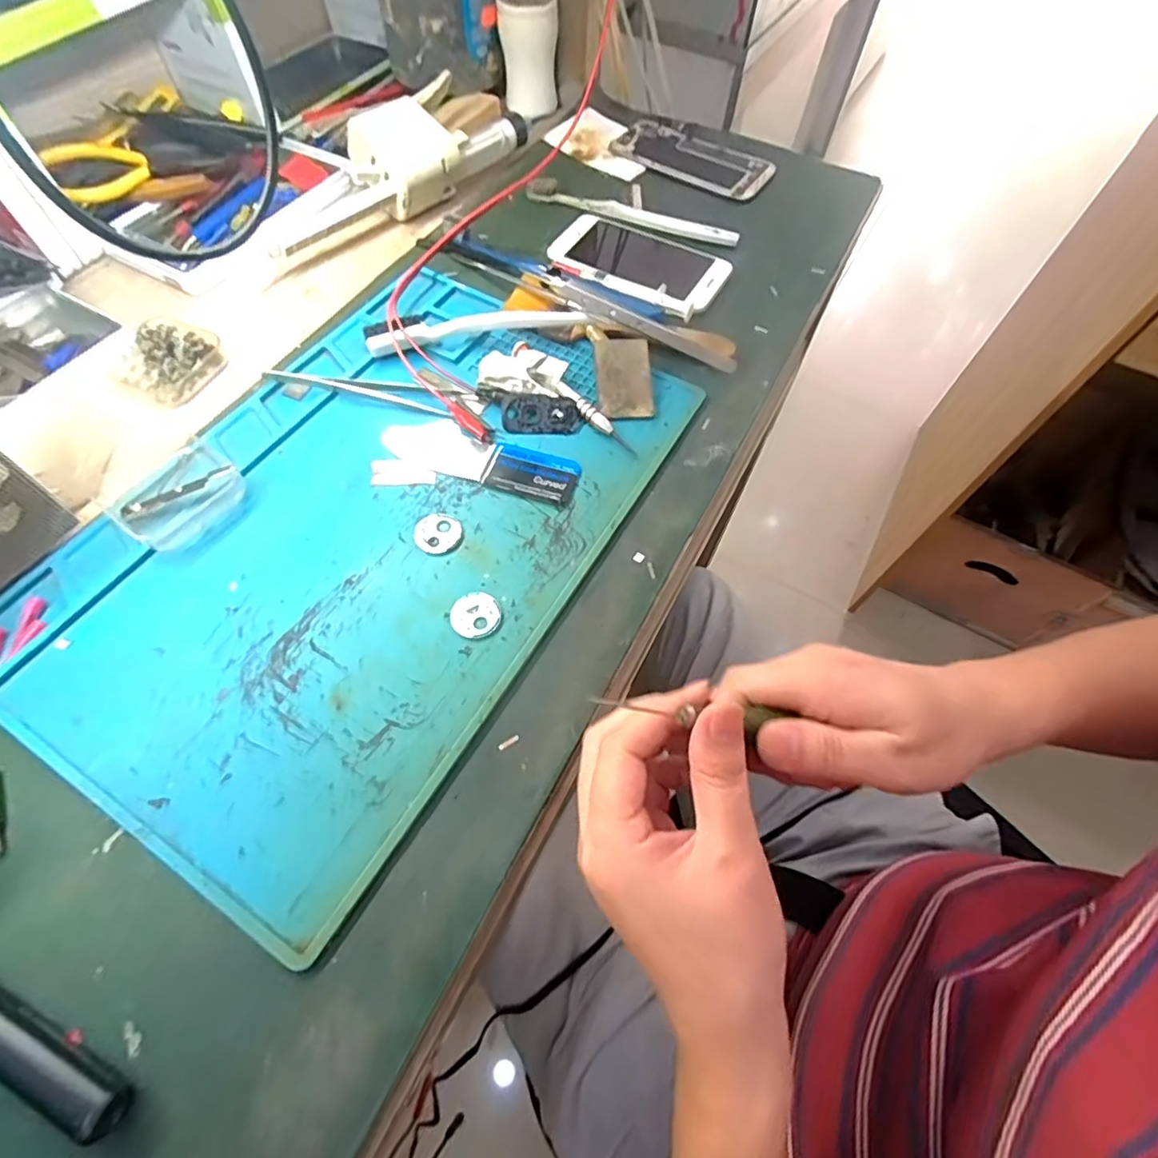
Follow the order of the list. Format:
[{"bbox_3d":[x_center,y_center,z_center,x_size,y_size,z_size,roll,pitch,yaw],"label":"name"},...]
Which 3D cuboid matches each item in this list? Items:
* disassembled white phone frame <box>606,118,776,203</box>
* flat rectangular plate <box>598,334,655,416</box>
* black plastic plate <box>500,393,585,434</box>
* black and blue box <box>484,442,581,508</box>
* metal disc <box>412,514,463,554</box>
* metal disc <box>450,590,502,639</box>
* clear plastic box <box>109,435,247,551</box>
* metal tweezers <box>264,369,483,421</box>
[{"bbox_3d":[0.110,-0.395,0.541,0.149,0.011,0.080,33,65,15],"label":"disassembled white phone frame"},{"bbox_3d":[0.031,-0.136,0.386,0.036,0.004,0.068,0,70,-7],"label":"flat rectangular plate"},{"bbox_3d":[-0.023,-0.105,0.367,0.051,0.008,0.026,-2,61,-4],"label":"black plastic plate"},{"bbox_3d":[-0.027,-0.064,0.348,0.052,0.004,0.034,15,61,6],"label":"black and blue box"},{"bbox_3d":[-0.079,-0.026,0.325,0.026,0.004,0.026,1,61,-2],"label":"metal disc"},{"bbox_3d":[-0.054,0.018,0.302,0.026,0.004,0.026,1,61,-2],"label":"metal disc"},{"bbox_3d":[-0.226,-0.049,0.325,0.056,0.015,0.062,32,64,15],"label":"clear plastic box"},{"bbox_3d":[-0.134,-0.127,0.375,0.128,0.011,0.025,11,61,4],"label":"metal tweezers"}]

